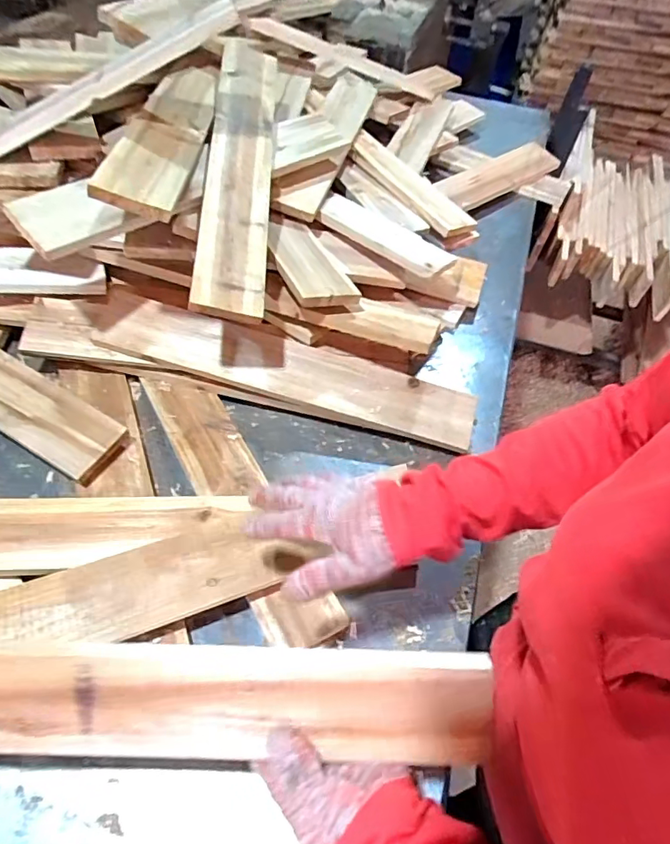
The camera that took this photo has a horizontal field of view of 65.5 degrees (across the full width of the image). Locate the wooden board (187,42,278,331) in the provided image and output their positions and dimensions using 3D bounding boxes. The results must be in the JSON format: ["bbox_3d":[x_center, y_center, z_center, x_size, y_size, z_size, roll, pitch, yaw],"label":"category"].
[{"bbox_3d":[-0.121,-0.345,0.682,0.080,0.019,0.495,11,59,-22],"label":"wooden board"}]

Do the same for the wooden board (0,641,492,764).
[{"bbox_3d":[-0.136,0.191,0.357,0.479,0.080,0.014,3,10,-2],"label":"wooden board"}]

